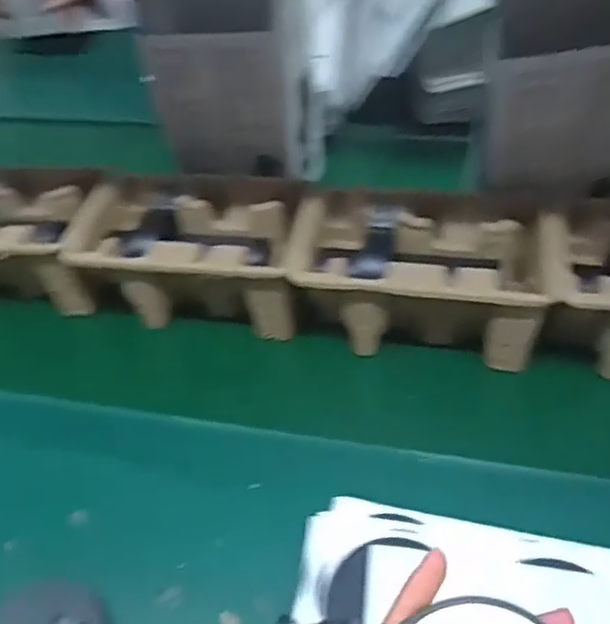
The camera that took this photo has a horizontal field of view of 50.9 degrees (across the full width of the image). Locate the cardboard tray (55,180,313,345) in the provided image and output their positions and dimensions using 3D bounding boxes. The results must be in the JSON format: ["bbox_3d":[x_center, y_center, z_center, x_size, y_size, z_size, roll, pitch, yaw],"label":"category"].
[{"bbox_3d":[-0.112,-0.059,0.677,0.230,0.102,0.140,6,46,12],"label":"cardboard tray"}]

